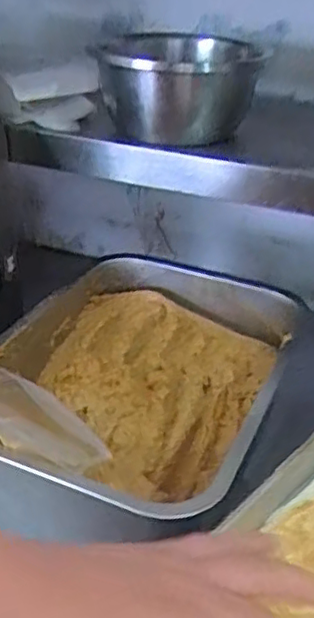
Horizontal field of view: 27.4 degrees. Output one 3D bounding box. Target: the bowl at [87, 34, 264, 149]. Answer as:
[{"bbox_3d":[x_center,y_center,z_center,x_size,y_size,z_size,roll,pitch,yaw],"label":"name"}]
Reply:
[{"bbox_3d":[0.019,-0.246,0.727,0.166,0.093,0.155,2,31,-1],"label":"bowl"}]

